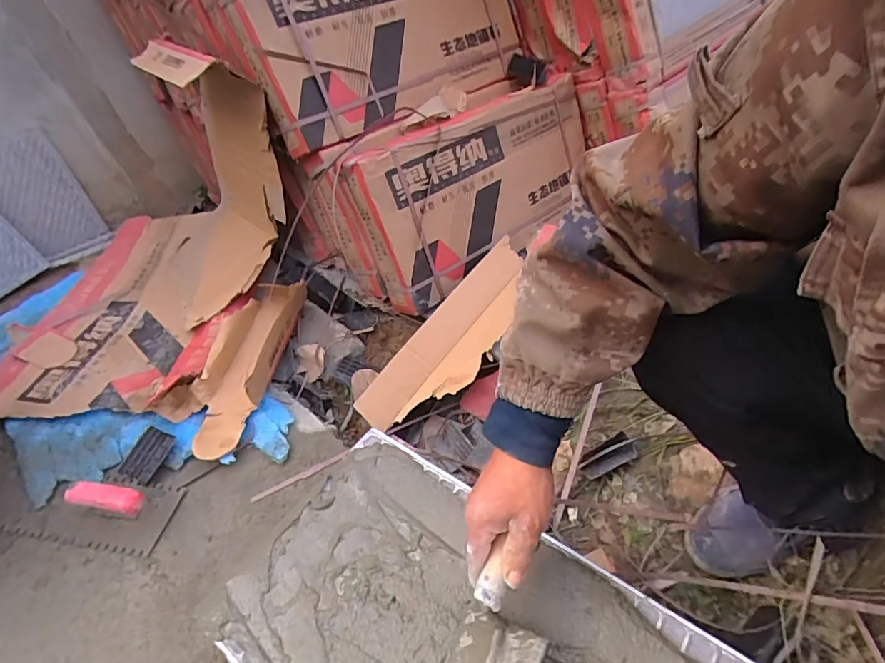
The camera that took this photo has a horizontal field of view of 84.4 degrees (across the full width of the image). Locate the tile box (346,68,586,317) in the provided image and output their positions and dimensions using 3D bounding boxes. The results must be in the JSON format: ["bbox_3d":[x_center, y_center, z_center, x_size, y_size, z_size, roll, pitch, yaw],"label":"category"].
[{"bbox_3d":[0.094,-0.325,1.061,0.602,0.311,0.089,-35,28,-28],"label":"tile box"}]

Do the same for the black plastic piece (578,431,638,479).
[{"bbox_3d":[0.268,0.202,0.793,0.095,0.025,0.048,-28,47,-21],"label":"black plastic piece"}]

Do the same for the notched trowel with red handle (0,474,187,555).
[{"bbox_3d":[-0.544,0.252,0.754,0.245,0.085,0.128,4,45,12],"label":"notched trowel with red handle"}]

